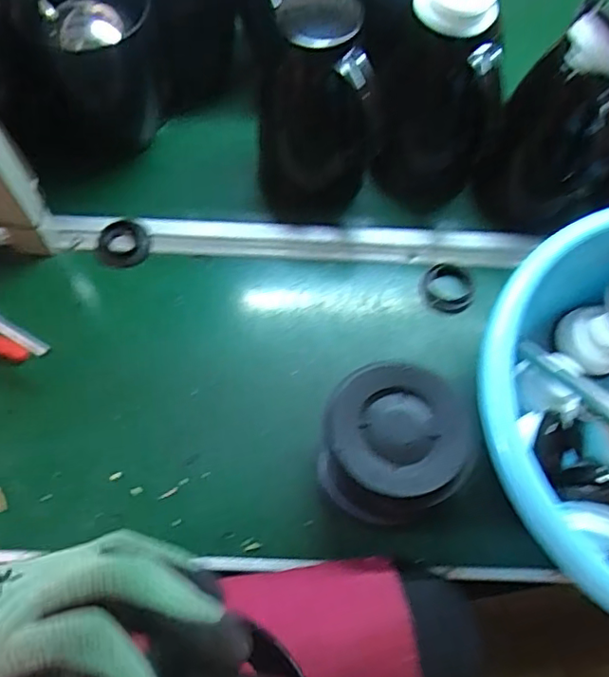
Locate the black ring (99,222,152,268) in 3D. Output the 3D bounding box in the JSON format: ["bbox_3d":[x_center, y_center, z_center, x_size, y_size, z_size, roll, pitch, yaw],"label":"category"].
[{"bbox_3d":[-0.206,-0.108,0.677,0.057,0.012,0.057,1,65,-1],"label":"black ring"}]

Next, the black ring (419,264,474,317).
[{"bbox_3d":[0.160,-0.056,0.668,0.059,0.010,0.066,9,65,3],"label":"black ring"}]

